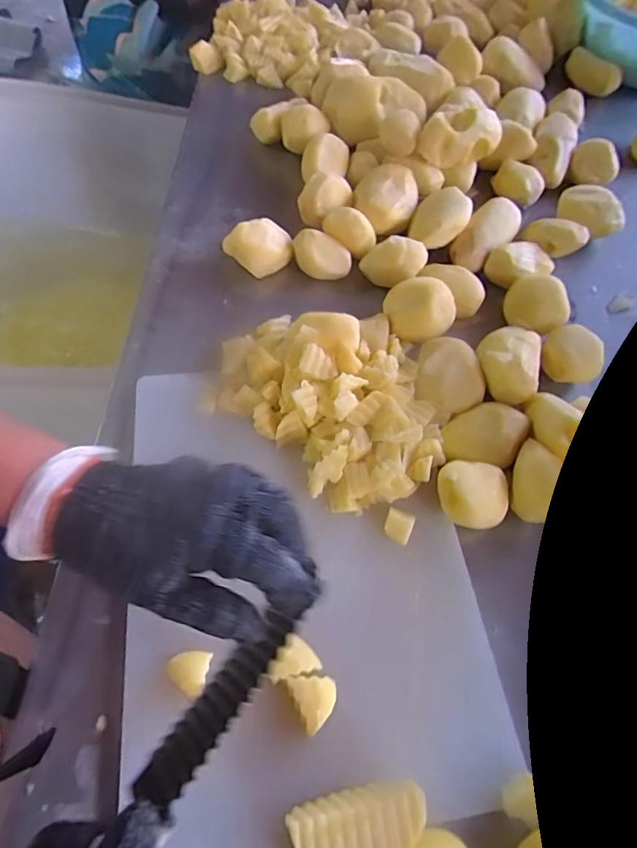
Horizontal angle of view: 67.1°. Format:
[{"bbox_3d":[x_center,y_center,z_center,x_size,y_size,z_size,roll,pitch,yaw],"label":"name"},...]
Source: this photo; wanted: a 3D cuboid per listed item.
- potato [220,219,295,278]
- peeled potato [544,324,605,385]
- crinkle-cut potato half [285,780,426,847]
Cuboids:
[{"bbox_3d":[-0.060,-0.190,0.513,0.065,0.043,0.060,2,60,-4],"label":"potato"},{"bbox_3d":[0.246,-0.063,0.471,0.058,0.040,0.055,2,60,-4],"label":"peeled potato"},{"bbox_3d":[0.024,0.234,0.277,0.076,0.024,0.039,-13,61,-7],"label":"crinkle-cut potato half"}]

